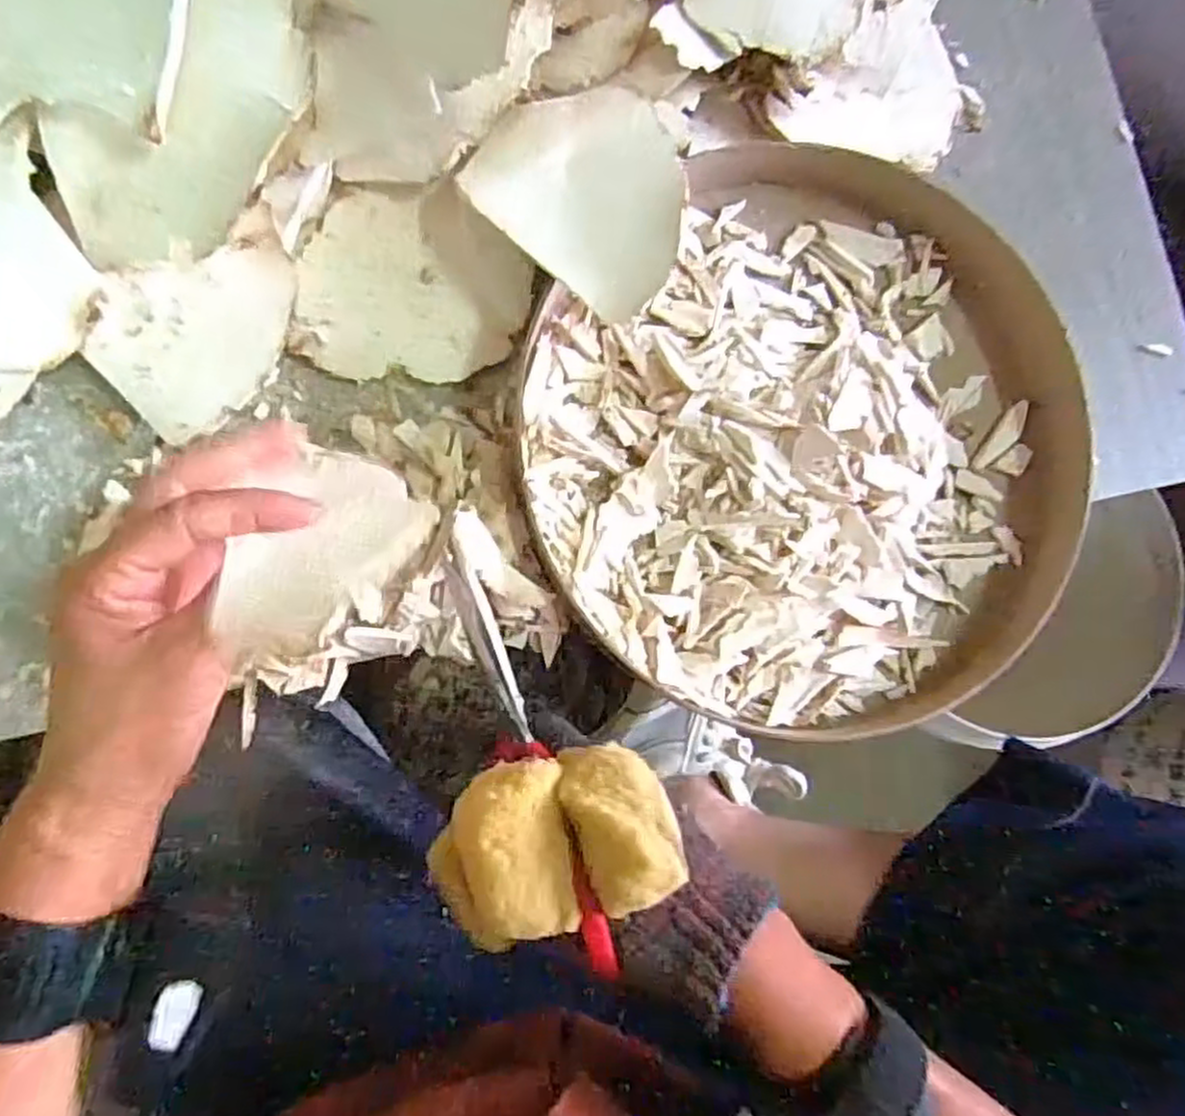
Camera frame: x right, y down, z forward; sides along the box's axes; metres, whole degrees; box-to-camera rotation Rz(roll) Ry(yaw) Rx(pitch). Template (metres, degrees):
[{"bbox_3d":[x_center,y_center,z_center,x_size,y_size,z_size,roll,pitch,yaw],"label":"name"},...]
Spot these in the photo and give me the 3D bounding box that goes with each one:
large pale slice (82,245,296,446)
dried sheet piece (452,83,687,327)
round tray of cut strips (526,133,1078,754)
[{"bbox_3d":[-0.194,-0.105,0.373,0.101,0.012,0.085,-16,83,-6],"label":"large pale slice"},{"bbox_3d":[0.002,-0.183,0.371,0.121,0.023,0.094,44,81,3],"label":"dried sheet piece"},{"bbox_3d":[0.119,-0.060,0.406,0.295,0.040,0.287,1,81,-4],"label":"round tray of cut strips"}]

